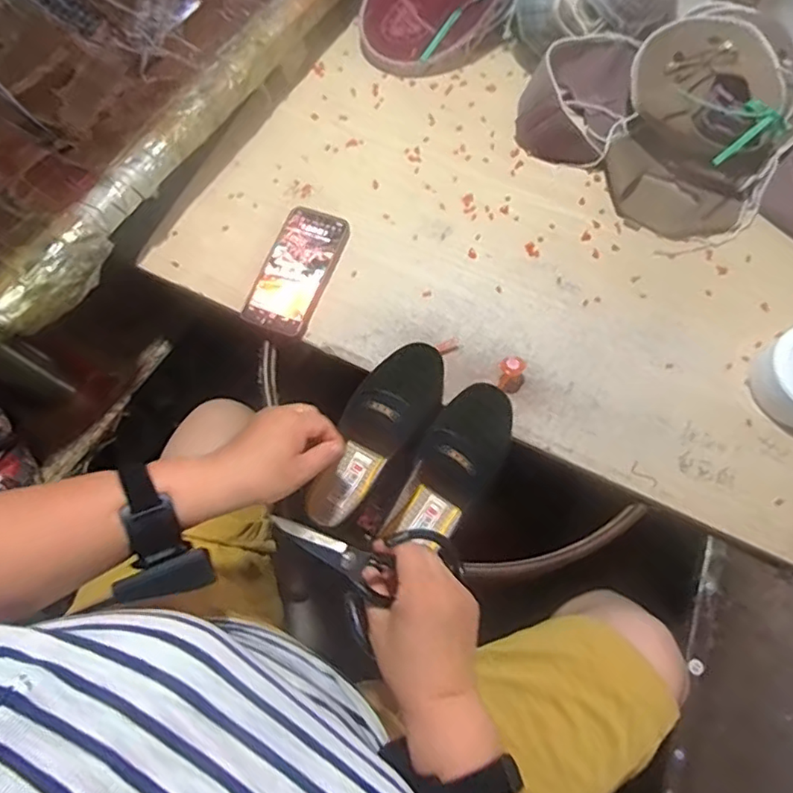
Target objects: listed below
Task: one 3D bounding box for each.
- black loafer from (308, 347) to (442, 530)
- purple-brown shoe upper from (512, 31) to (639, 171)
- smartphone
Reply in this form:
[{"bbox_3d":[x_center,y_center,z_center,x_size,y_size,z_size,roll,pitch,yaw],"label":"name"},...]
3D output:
[{"bbox_3d":[-0.023,0.035,0.604,0.080,0.054,0.213,35,76,11],"label":"black loafer"},{"bbox_3d":[0.231,-0.381,0.726,0.130,0.078,0.165,19,73,7],"label":"purple-brown shoe upper"},{"bbox_3d":[-0.118,-0.154,0.695,0.080,0.013,0.166,22,74,7],"label":"smartphone"}]

